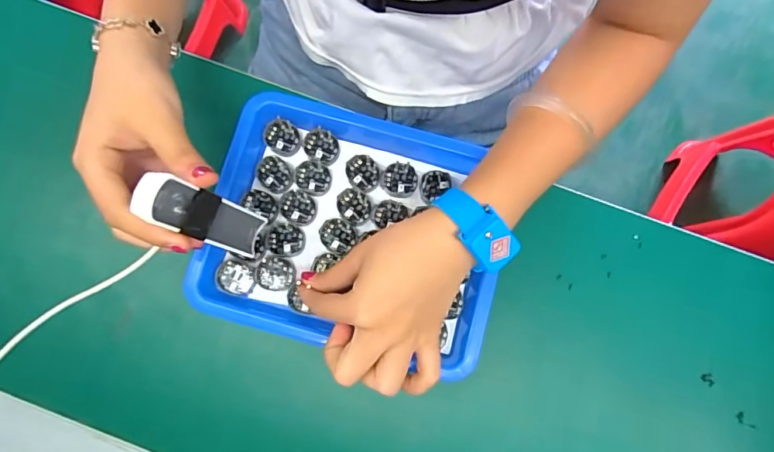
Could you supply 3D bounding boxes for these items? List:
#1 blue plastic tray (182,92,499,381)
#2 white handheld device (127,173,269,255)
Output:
[{"bbox_3d":[-0.023,0.002,0.366,0.214,0.034,0.177,14,83,5],"label":"blue plastic tray"},{"bbox_3d":[-0.106,-0.004,0.281,0.019,0.077,0.026,7,76,28],"label":"white handheld device"}]

